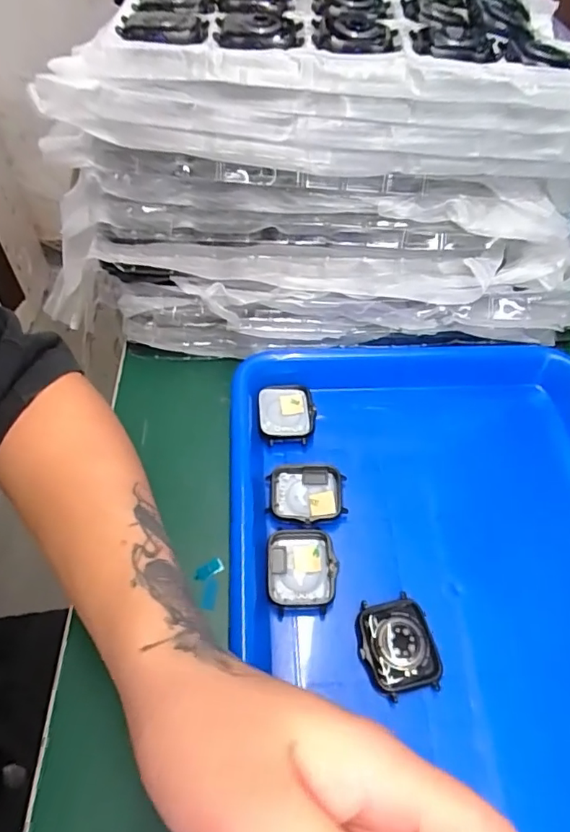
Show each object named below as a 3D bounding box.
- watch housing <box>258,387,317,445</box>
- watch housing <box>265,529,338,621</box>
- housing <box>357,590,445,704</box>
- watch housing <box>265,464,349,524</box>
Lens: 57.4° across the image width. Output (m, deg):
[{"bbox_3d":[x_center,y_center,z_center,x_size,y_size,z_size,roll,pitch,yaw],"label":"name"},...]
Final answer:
[{"bbox_3d":[0.001,-0.001,0.355,0.038,0.011,0.042,4,53,0],"label":"watch housing"},{"bbox_3d":[0.009,0.088,0.294,0.038,0.010,0.045,1,53,-2],"label":"watch housing"},{"bbox_3d":[0.059,0.119,0.271,0.038,0.009,0.046,-9,54,-9],"label":"housing"},{"bbox_3d":[0.013,0.048,0.321,0.046,0.008,0.038,4,53,0],"label":"watch housing"}]

